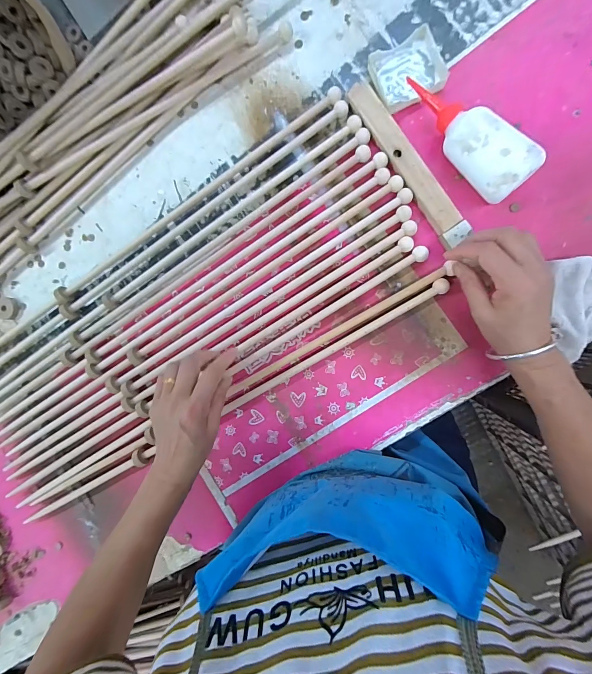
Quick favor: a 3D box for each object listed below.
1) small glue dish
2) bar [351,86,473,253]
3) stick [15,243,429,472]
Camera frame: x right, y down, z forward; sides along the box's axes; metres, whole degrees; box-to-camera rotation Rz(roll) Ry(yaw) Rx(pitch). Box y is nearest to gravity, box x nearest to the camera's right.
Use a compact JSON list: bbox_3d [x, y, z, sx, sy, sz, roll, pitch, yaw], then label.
[{"bbox_3d":[0.137,-0.327,0.380,0.081,0.017,0.073,-21,89,9],"label":"small glue dish"},{"bbox_3d":[0.135,-0.213,0.382,0.030,0.016,0.225,-34,87,9],"label":"bar"},{"bbox_3d":[-0.138,0.057,0.438,0.689,0.017,0.019,-28,88,9],"label":"stick"}]

